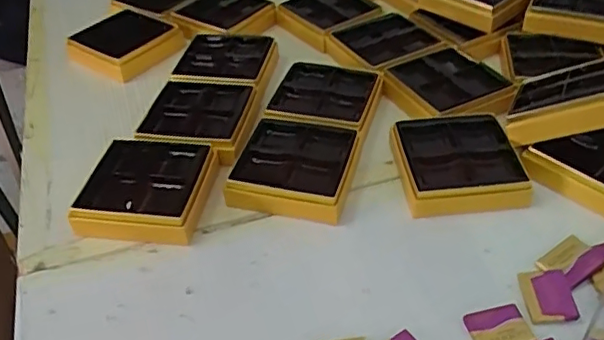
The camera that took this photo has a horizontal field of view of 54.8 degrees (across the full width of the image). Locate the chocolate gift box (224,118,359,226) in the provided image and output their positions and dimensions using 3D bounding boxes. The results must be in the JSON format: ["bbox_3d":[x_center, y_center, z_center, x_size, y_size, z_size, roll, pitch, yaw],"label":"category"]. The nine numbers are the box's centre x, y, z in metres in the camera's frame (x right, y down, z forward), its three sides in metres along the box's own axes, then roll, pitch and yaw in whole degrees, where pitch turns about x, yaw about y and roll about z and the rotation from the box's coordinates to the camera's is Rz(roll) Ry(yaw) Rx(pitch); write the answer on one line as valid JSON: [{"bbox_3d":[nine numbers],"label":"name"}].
[{"bbox_3d":[-0.005,-0.005,0.512,0.095,0.028,0.106,7,44,14],"label":"chocolate gift box"}]

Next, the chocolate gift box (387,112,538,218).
[{"bbox_3d":[0.133,-0.008,0.496,0.100,0.025,0.096,-7,42,0],"label":"chocolate gift box"}]

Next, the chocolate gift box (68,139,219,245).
[{"bbox_3d":[-0.132,0.016,0.500,0.103,0.034,0.100,3,43,11],"label":"chocolate gift box"}]

